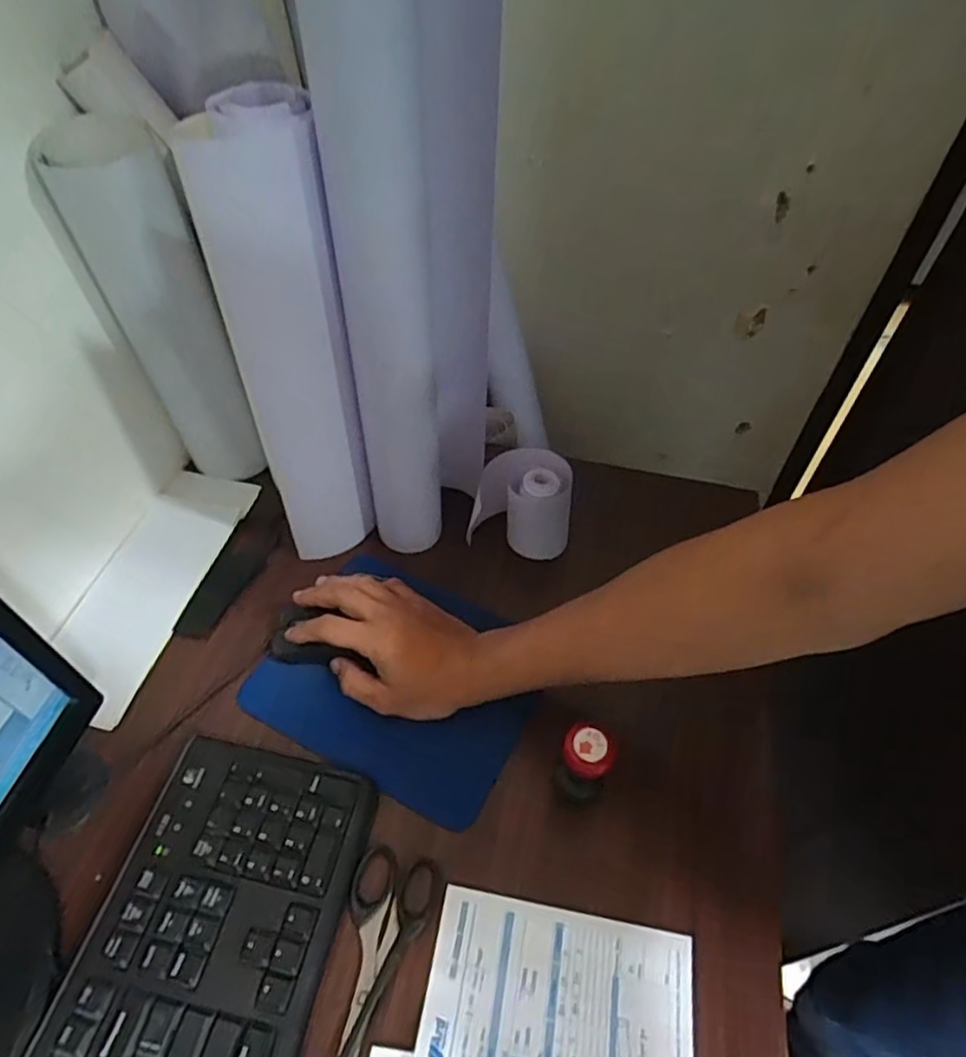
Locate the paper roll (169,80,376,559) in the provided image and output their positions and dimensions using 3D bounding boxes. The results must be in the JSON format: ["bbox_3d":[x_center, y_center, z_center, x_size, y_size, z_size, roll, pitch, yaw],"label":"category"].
[{"bbox_3d":[-0.146,-0.115,0.506,0.074,0.365,0.075,-32,61,-28],"label":"paper roll"}]

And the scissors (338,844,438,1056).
[{"bbox_3d":[-0.077,0.293,0.401,0.052,0.006,0.178,15,51,6],"label":"scissors"}]

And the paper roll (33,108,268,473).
[{"bbox_3d":[-0.286,-0.172,0.593,0.093,0.327,0.104,-23,55,-19],"label":"paper roll"}]

